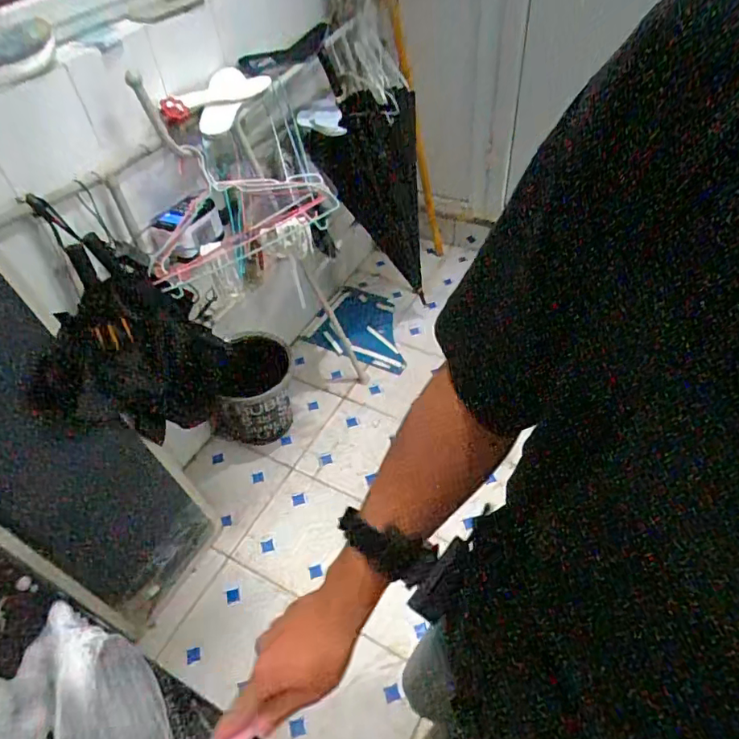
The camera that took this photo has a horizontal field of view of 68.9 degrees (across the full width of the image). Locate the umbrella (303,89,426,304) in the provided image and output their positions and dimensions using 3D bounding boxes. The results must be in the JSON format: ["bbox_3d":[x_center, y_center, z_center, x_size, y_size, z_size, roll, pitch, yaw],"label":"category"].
[{"bbox_3d":[0.066,-0.549,1.752,0.169,0.834,0.289,21,78,22],"label":"umbrella"}]

